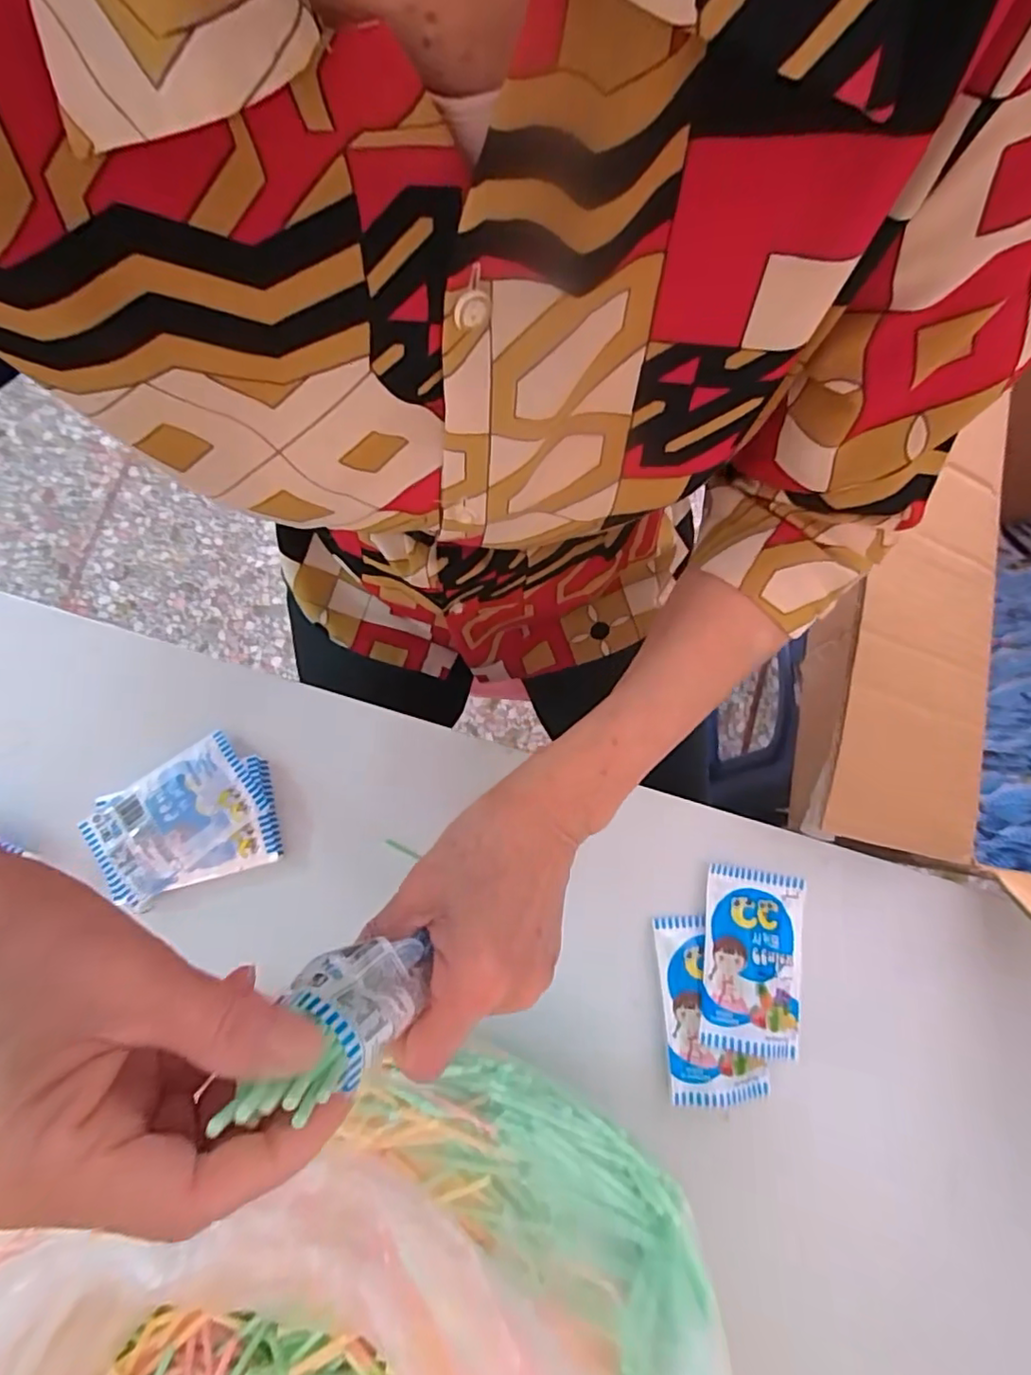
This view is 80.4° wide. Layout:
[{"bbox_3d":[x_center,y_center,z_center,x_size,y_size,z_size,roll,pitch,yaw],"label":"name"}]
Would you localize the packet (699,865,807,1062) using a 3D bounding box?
[{"bbox_3d":[0.146,0.167,0.373,0.063,0.016,0.104,8,80,1],"label":"packet"}]

